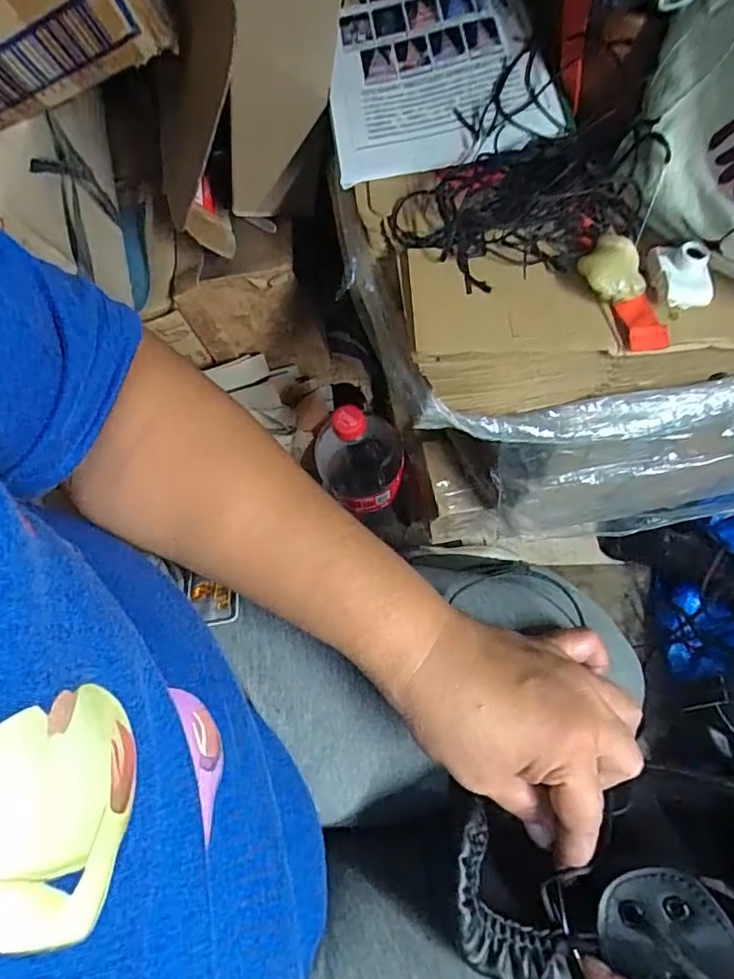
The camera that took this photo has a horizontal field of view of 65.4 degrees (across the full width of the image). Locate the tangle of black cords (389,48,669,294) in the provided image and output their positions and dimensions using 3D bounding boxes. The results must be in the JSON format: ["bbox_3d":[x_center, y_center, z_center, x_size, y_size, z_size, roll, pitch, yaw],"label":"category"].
[{"bbox_3d":[0.107,-0.207,0.373,0.160,0.048,0.140,-43,72,-15],"label":"tangle of black cords"}]

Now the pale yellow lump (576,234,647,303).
[{"bbox_3d":[0.151,-0.135,0.355,0.033,0.021,0.039,-12,68,-3],"label":"pale yellow lump"}]

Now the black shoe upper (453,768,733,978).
[{"bbox_3d":[0.146,0.185,0.275,0.215,0.104,0.083,1,67,-14],"label":"black shoe upper"}]

